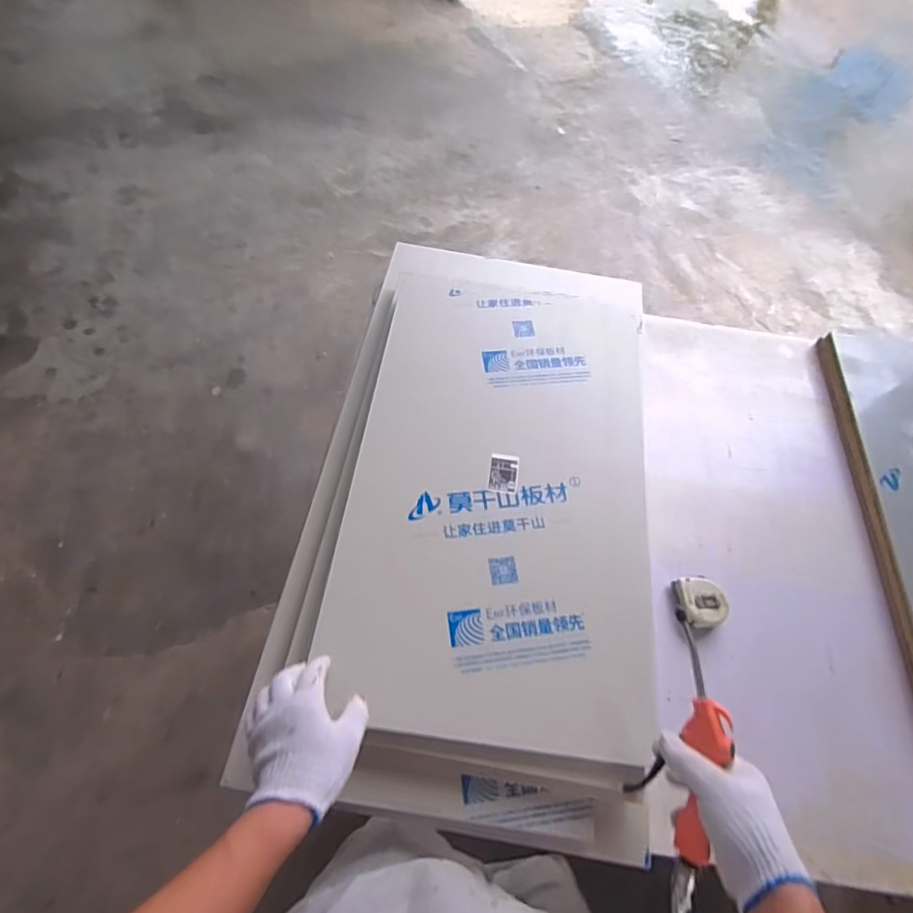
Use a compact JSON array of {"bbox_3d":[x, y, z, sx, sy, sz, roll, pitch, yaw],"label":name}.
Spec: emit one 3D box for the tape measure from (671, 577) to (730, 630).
[{"bbox_3d":[0.344,0.205,0.731,0.076,0.028,0.070,8,62,2],"label":"tape measure"}]

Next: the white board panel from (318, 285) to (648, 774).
[{"bbox_3d":[0.061,0.019,0.726,0.392,0.025,0.699,7,61,1],"label":"white board panel"}]

